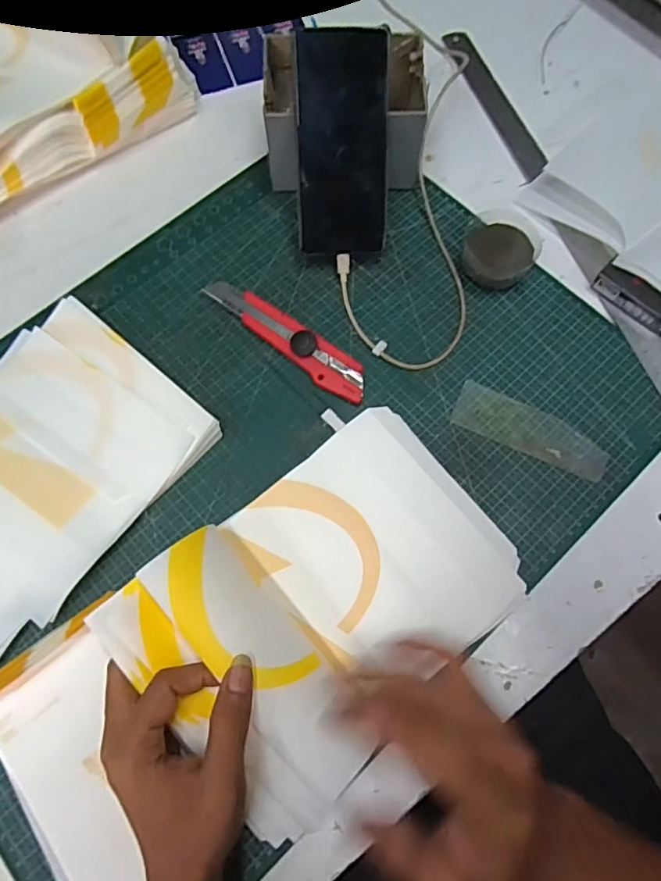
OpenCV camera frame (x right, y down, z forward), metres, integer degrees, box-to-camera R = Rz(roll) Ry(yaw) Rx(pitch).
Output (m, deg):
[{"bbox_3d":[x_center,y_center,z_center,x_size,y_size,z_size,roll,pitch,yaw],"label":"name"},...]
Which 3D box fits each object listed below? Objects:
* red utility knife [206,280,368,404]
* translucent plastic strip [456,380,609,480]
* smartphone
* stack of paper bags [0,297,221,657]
[{"bbox_3d":[-0.038,-0.089,0.446,0.165,0.019,0.030,38,75,12],"label":"red utility knife"},{"bbox_3d":[0.160,-0.008,0.424,0.122,0.004,0.041,25,73,8],"label":"translucent plastic strip"},{"bbox_3d":[0.010,-0.238,0.434,0.073,0.009,0.160,-1,112,0],"label":"smartphone"},{"bbox_3d":[-0.253,0.049,0.397,0.178,0.025,0.305,39,75,12],"label":"stack of paper bags"}]

